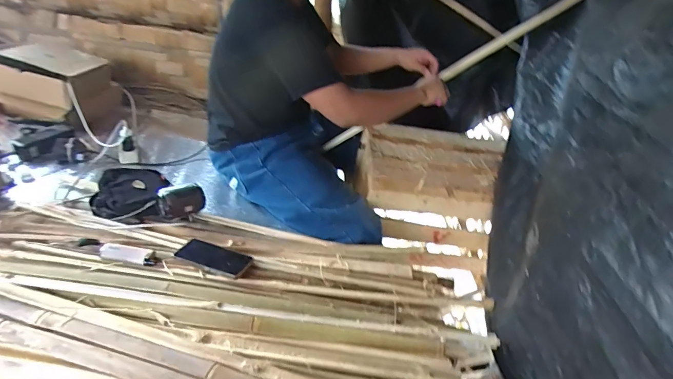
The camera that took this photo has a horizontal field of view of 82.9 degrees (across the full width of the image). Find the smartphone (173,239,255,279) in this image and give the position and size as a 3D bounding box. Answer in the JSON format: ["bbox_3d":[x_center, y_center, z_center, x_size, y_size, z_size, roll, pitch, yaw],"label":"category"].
[{"bbox_3d":[-0.274,0.150,0.848,0.166,0.016,0.070,16,33,17],"label":"smartphone"}]

